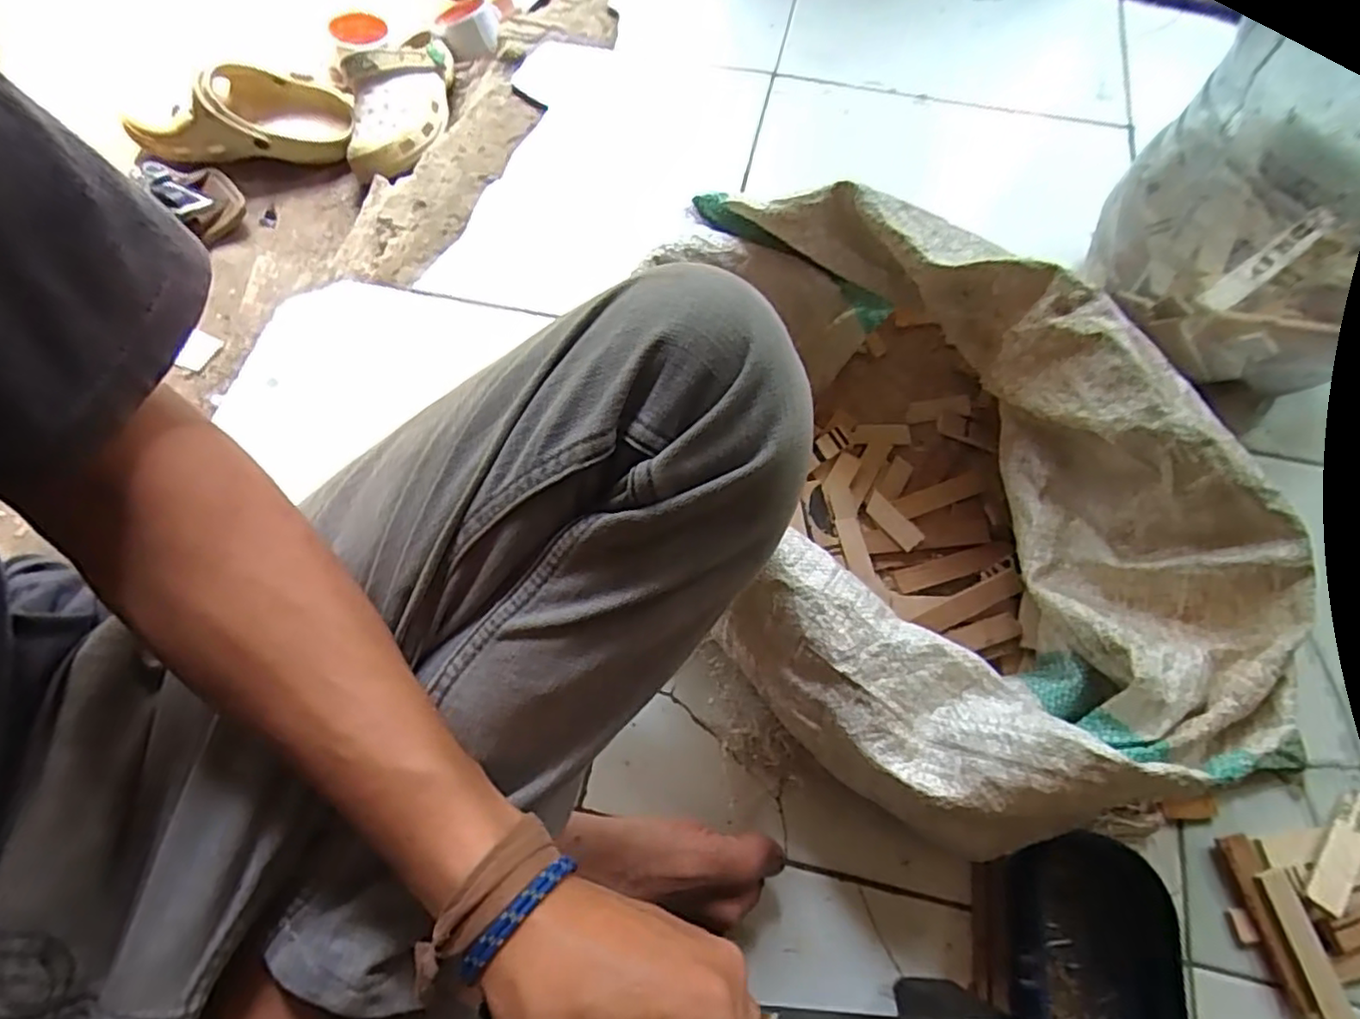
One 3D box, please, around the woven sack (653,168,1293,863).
[{"bbox_3d":[0.157,-0.015,0.446,0.296,0.175,0.429,-13,67,-6],"label":"woven sack"}]

